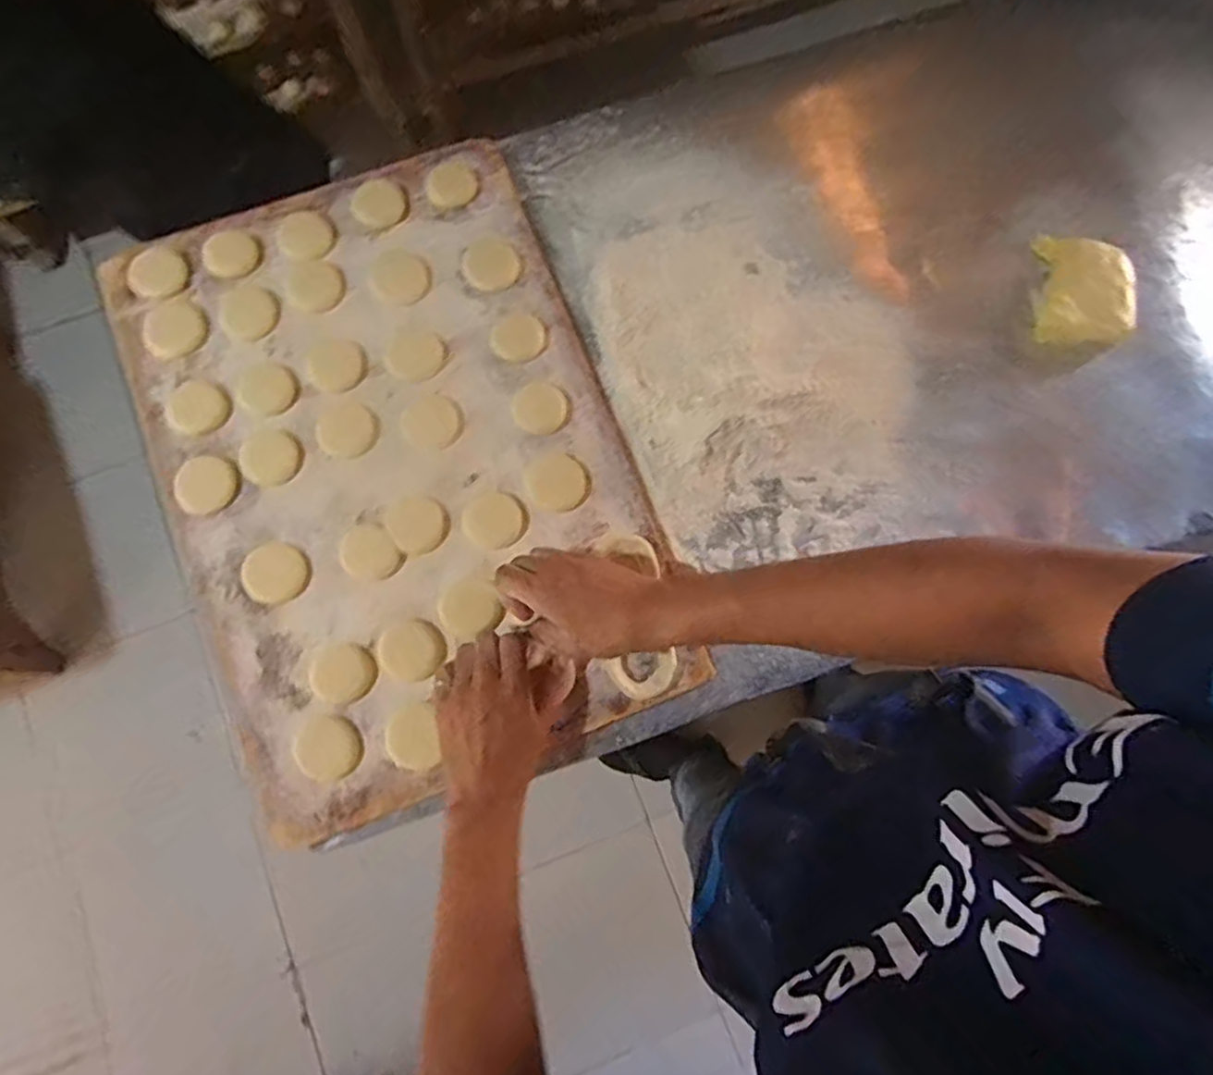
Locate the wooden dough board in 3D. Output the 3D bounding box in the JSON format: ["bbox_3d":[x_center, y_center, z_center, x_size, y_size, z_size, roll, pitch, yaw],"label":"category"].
[{"bbox_3d":[-0.204,-0.069,0.646,0.418,0.024,0.597,-22,81,-4],"label":"wooden dough board"}]

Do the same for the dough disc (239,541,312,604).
[{"bbox_3d":[-0.308,0.033,0.624,0.059,0.004,0.058,0,80,-1],"label":"dough disc"}]

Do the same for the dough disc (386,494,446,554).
[{"bbox_3d":[-0.178,-0.013,0.630,0.051,0.004,0.054,0,80,-1],"label":"dough disc"}]

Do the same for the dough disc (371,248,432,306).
[{"bbox_3d":[-0.204,-0.260,0.668,0.053,0.004,0.061,-37,82,-7],"label":"dough disc"}]

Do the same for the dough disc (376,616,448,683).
[{"bbox_3d":[-0.179,0.103,0.617,0.058,0.004,0.056,0,80,-1],"label":"dough disc"}]

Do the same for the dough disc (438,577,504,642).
[{"bbox_3d":[-0.128,0.065,0.622,0.053,0.007,0.052,-22,81,-5],"label":"dough disc"}]

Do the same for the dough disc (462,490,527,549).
[{"bbox_3d":[-0.106,-0.017,0.635,0.055,0.004,0.053,0,80,-1],"label":"dough disc"}]

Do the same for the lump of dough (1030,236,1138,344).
[{"bbox_3d":[0.490,-0.255,0.684,0.082,0.024,0.112,10,80,1],"label":"lump of dough"}]

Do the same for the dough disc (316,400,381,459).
[{"bbox_3d":[-0.247,-0.103,0.642,0.056,0.004,0.055,0,80,-1],"label":"dough disc"}]

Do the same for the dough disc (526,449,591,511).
[{"bbox_3d":[-0.046,-0.054,0.644,0.056,0.004,0.060,0,80,-1],"label":"dough disc"}]

